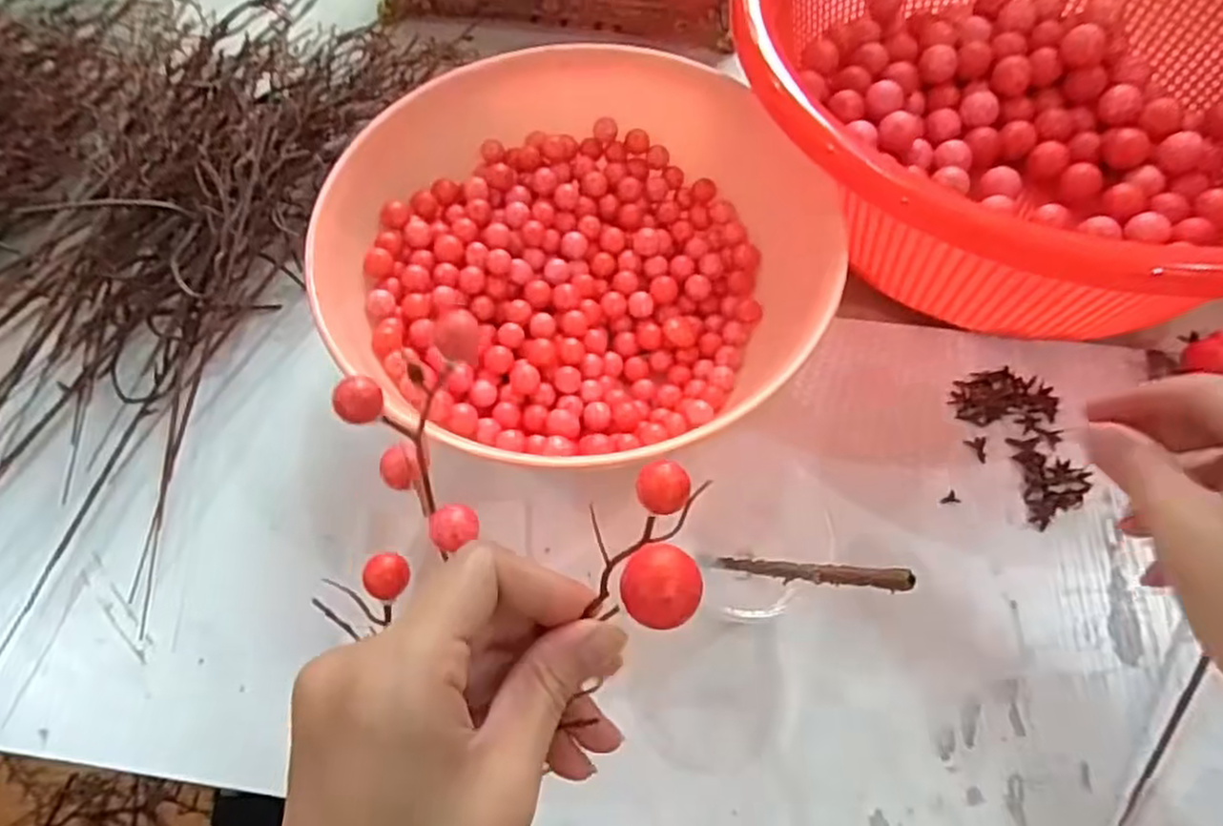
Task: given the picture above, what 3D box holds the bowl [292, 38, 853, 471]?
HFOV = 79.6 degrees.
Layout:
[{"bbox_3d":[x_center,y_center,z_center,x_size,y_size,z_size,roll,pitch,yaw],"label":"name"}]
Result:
[{"bbox_3d":[-0.011,-0.087,0.389,0.258,0.086,0.222,-41,68,-19],"label":"bowl"}]

